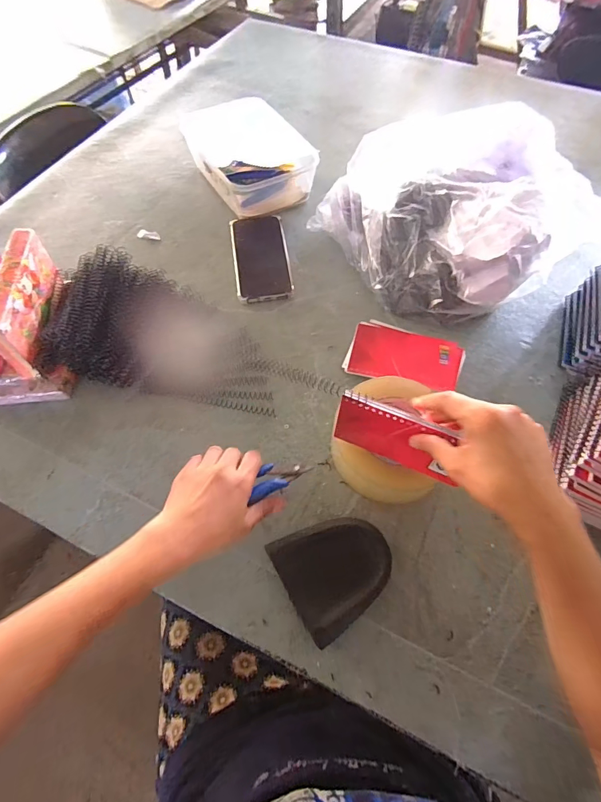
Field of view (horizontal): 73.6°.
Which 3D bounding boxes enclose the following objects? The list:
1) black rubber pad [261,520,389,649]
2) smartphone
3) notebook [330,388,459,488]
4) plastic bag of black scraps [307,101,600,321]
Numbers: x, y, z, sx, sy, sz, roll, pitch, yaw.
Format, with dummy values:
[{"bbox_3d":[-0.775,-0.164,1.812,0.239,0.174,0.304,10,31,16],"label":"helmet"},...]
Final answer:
[{"bbox_3d":[0.036,0.164,0.394,0.103,0.030,0.095,-25,64,-12],"label":"black rubber pad"},{"bbox_3d":[-0.060,-0.217,0.612,0.082,0.015,0.170,-8,62,-4],"label":"smartphone"},{"bbox_3d":[0.090,0.034,0.373,0.115,0.077,0.017,21,64,11],"label":"notebook"},{"bbox_3d":[0.202,-0.261,0.556,0.267,0.143,0.287,-26,64,-12],"label":"plastic bag of black scraps"}]

